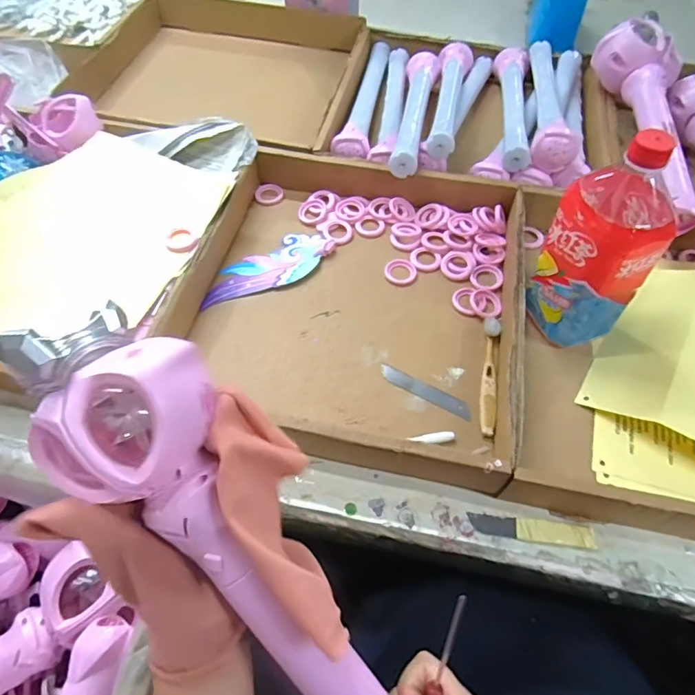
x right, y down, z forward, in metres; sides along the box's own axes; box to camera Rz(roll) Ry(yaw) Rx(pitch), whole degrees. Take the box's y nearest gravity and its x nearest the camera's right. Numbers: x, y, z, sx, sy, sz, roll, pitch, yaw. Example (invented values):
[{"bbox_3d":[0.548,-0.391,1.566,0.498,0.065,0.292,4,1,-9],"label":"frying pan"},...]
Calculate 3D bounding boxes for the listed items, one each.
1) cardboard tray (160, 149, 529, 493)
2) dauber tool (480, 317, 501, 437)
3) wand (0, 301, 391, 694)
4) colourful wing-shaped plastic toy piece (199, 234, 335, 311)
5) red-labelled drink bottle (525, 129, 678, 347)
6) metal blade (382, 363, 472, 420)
[{"bbox_3d":[0.009,-0.067,0.549,0.361,0.057,0.384,13,59,9],"label":"cardboard tray"},{"bbox_3d":[0.146,0.026,0.509,0.016,0.010,0.137,9,58,5],"label":"dauber tool"},{"bbox_3d":[-0.062,0.127,0.278,0.094,0.047,0.332,-35,98,-19],"label":"wand"},{"bbox_3d":[-0.095,-0.092,0.592,0.166,0.008,0.070,-36,58,-22],"label":"colourful wing-shaped plastic toy piece"},{"bbox_3d":[0.240,-0.099,0.469,0.093,0.216,0.097,27,61,16],"label":"red-labelled drink bottle"},{"bbox_3d":[0.079,0.045,0.509,0.103,0.004,0.017,27,58,24],"label":"metal blade"}]

